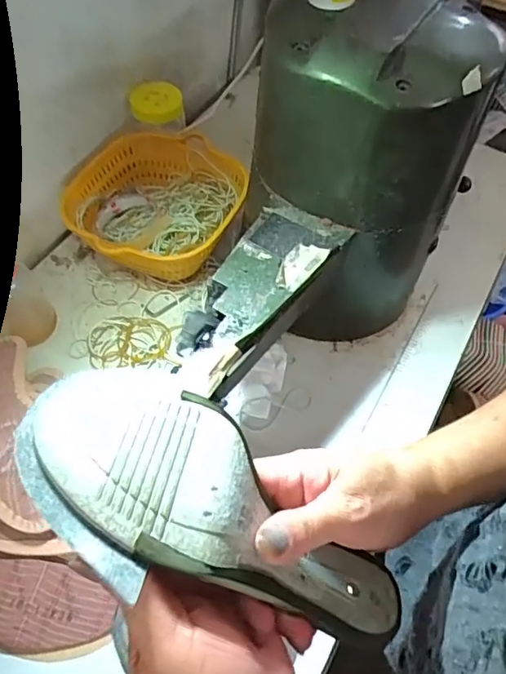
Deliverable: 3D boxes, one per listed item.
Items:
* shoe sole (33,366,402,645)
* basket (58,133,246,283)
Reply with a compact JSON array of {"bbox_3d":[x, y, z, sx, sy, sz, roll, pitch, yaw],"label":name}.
[{"bbox_3d":[-0.005,0.092,0.274,0.226,0.061,0.089,38,60,-13],"label":"shoe sole"},{"bbox_3d":[-0.130,-0.171,0.682,0.213,0.066,0.219,12,58,6],"label":"basket"}]

